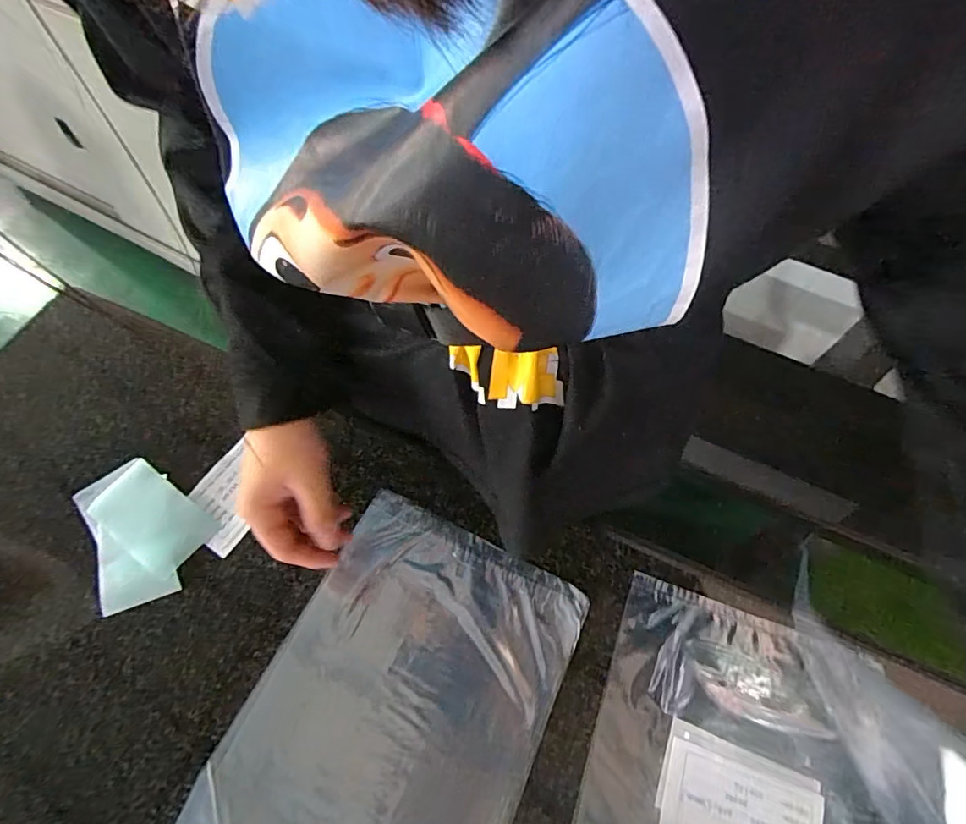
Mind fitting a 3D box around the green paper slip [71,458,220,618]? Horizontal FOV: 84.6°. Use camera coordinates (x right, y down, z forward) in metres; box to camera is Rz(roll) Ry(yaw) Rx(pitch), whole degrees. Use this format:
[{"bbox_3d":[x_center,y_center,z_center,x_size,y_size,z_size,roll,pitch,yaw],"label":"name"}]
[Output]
[{"bbox_3d":[-0.284,0.094,0.448,0.091,0.011,0.125,-26,66,-14],"label":"green paper slip"}]

